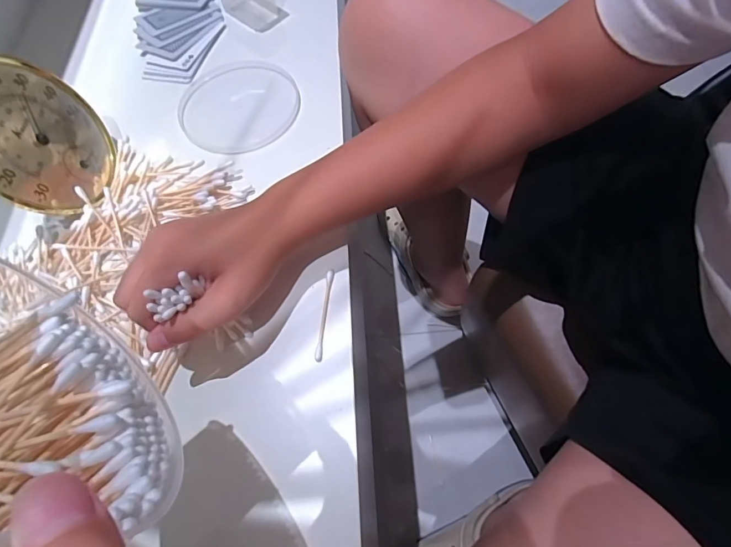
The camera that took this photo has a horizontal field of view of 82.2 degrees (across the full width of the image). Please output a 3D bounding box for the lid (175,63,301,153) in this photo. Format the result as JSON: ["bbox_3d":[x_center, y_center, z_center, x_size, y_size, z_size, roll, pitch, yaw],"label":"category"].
[{"bbox_3d":[-0.124,-0.166,0.414,0.114,0.005,0.111,-1,64,3],"label":"lid"}]

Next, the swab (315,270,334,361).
[{"bbox_3d":[-0.030,0.030,0.310,0.006,0.004,0.071,3,64,5],"label":"swab"}]

